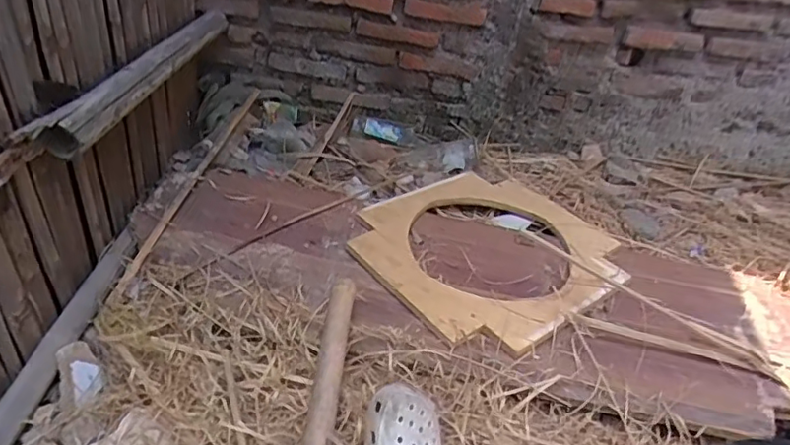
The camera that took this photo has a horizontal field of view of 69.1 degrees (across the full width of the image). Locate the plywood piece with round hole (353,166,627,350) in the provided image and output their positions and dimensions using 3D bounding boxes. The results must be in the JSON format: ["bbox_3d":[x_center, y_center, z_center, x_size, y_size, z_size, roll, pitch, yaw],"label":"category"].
[{"bbox_3d":[0.194,0.039,1.179,0.512,0.033,0.474,5,36,-4],"label":"plywood piece with round hole"}]

